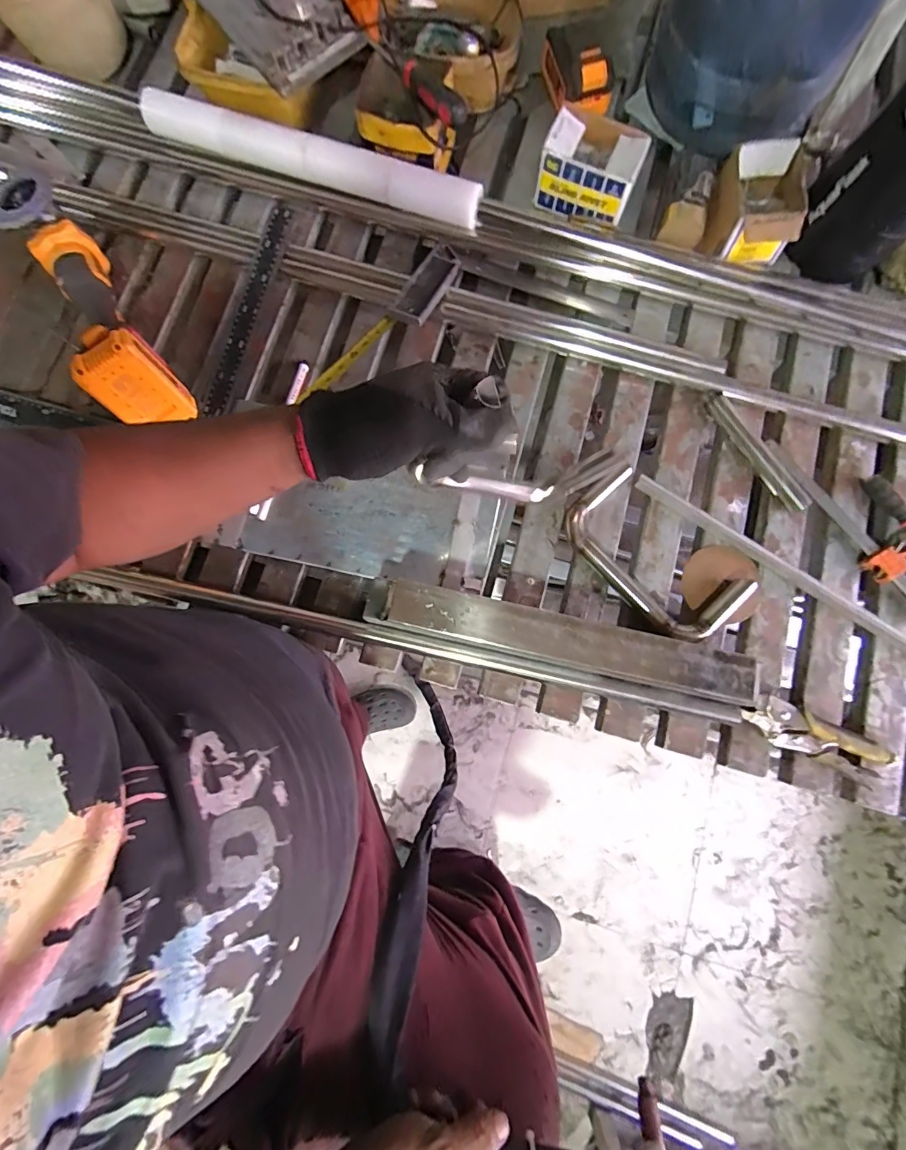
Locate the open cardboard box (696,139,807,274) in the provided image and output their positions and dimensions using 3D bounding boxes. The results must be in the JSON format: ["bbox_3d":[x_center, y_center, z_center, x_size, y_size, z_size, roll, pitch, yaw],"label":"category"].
[{"bbox_3d":[0.402,-0.495,0.618,0.110,0.070,0.130,13,80,3],"label":"open cardboard box"}]

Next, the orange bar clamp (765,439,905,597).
[{"bbox_3d":[0.532,-0.074,0.584,0.092,0.027,0.280,-28,81,-4],"label":"orange bar clamp"}]

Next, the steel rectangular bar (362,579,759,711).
[{"bbox_3d":[0.114,0.080,0.540,0.448,0.077,0.067,12,80,3],"label":"steel rectangular bar"}]

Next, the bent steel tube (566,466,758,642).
[{"bbox_3d":[0.250,-0.024,0.581,0.118,0.026,0.224,-43,82,-6],"label":"bent steel tube"}]

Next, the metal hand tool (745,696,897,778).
[{"bbox_3d":[0.424,0.188,0.540,0.161,0.034,0.050,20,81,4],"label":"metal hand tool"}]

